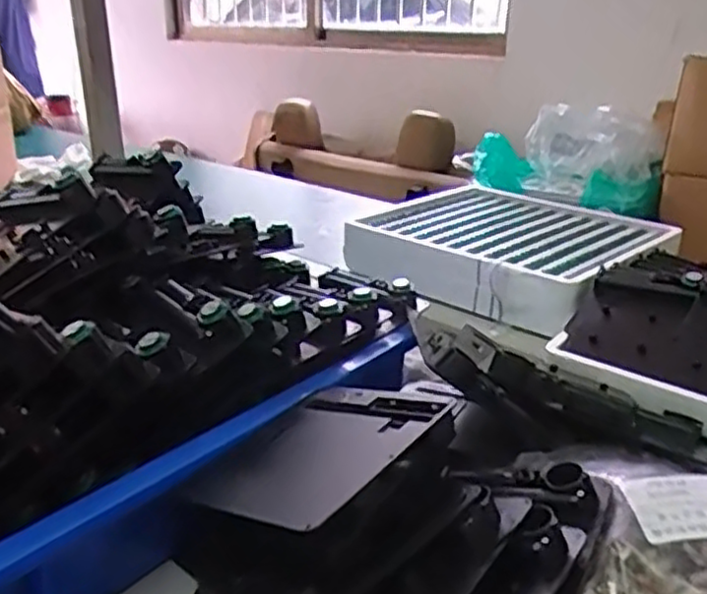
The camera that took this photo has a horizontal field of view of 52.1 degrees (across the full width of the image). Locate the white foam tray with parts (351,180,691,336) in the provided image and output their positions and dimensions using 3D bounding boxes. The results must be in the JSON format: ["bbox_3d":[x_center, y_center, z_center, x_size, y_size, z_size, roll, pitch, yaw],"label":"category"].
[{"bbox_3d":[0.195,-0.069,0.908,0.338,0.050,0.314,19,28,39],"label":"white foam tray with parts"}]

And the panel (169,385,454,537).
[{"bbox_3d":[-0.019,0.084,0.405,0.108,0.006,0.138,-4,17,40],"label":"panel"}]

